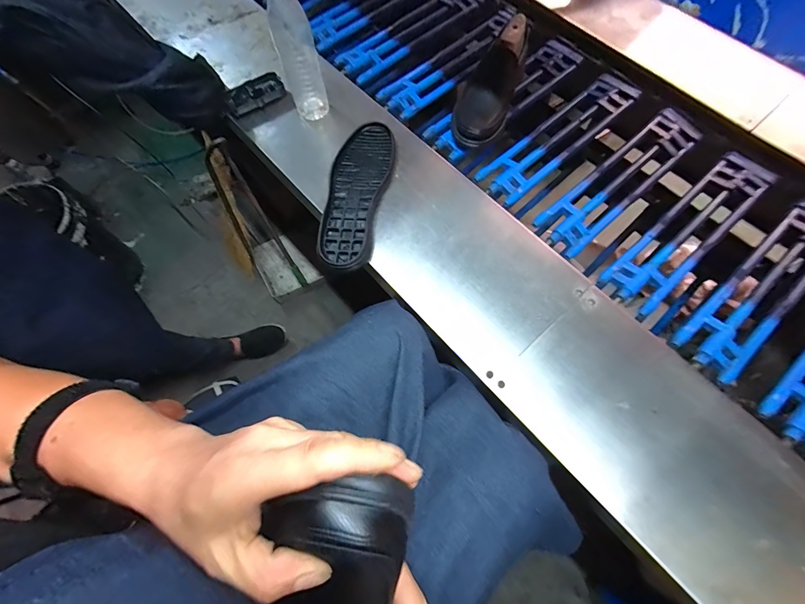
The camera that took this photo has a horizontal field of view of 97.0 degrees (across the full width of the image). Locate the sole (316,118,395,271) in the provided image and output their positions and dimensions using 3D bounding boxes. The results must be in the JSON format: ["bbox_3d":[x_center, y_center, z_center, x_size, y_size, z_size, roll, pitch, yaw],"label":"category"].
[{"bbox_3d":[-0.075,-0.181,0.590,0.095,0.031,0.275,6,70,4],"label":"sole"}]

